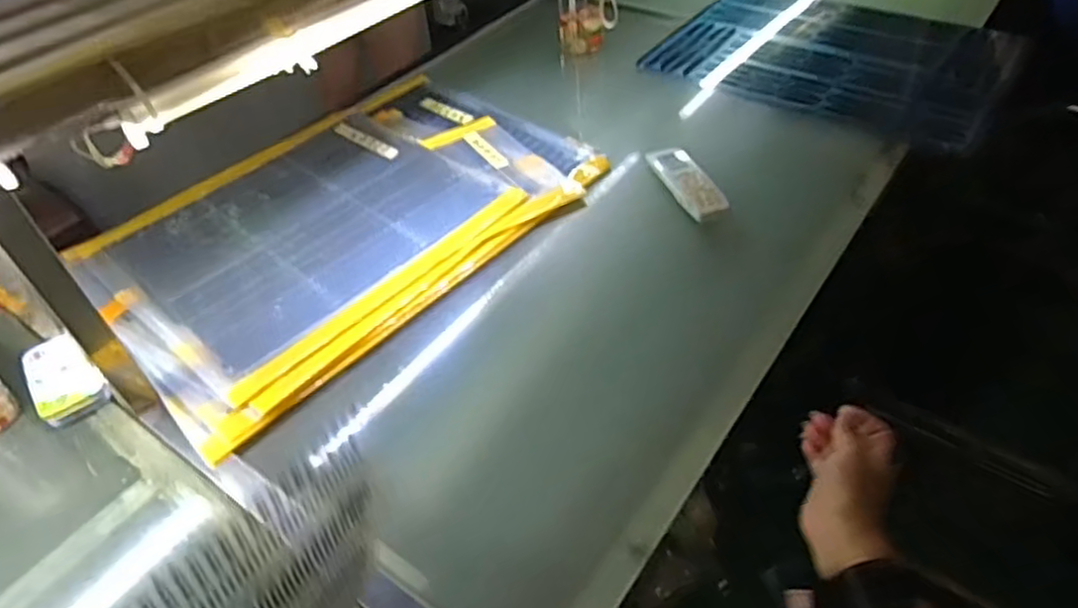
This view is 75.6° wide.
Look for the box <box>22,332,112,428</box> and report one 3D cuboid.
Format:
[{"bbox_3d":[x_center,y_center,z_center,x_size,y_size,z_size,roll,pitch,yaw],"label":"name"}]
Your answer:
[{"bbox_3d":[-0.503,0.077,0.734,0.062,0.019,0.118,-35,53,-27],"label":"box"}]

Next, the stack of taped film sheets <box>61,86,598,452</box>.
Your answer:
[{"bbox_3d":[-0.253,-0.128,0.932,0.438,0.024,0.630,32,56,31],"label":"stack of taped film sheets"}]

